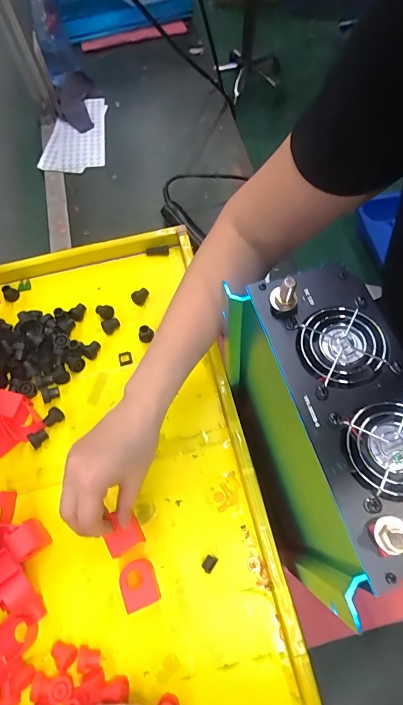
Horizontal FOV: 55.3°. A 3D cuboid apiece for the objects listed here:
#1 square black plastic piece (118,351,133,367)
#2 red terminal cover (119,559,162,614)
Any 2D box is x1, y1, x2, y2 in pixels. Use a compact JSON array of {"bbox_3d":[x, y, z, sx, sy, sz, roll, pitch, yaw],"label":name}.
[{"bbox_3d":[-0.100,0.007,0.505,0.017,0.006,0.020,-18,66,-6],"label":"square black plastic piece"},{"bbox_3d":[-0.062,0.235,0.393,0.034,0.030,0.041,-19,66,-6],"label":"red terminal cover"}]

